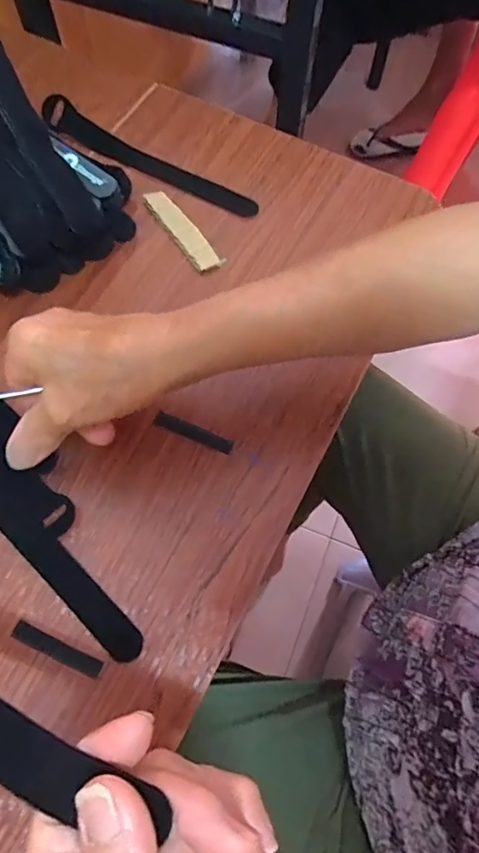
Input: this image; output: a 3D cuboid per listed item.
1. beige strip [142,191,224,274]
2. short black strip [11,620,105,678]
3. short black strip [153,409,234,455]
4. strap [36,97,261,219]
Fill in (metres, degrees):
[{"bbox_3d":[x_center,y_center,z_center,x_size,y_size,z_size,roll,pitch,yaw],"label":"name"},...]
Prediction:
[{"bbox_3d":[-0.045,-0.154,0.396,0.021,0.006,0.087,-34,73,-14],"label":"beige strip"},{"bbox_3d":[-0.102,0.125,0.283,0.053,0.004,0.010,23,70,7],"label":"short black strip"},{"bbox_3d":[-0.030,0.004,0.335,0.054,0.004,0.011,23,73,4],"label":"short black strip"},{"bbox_3d":[-0.074,-0.220,0.412,0.192,0.033,0.023,27,70,9],"label":"strap"}]

